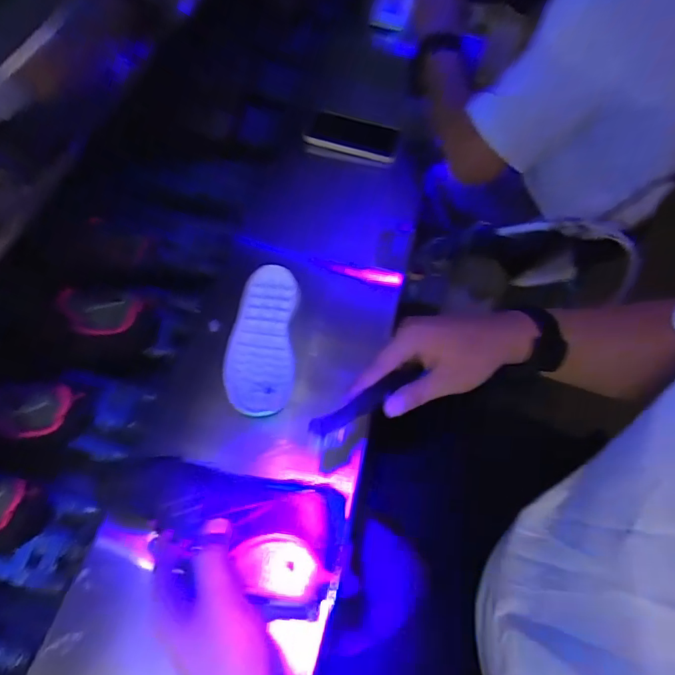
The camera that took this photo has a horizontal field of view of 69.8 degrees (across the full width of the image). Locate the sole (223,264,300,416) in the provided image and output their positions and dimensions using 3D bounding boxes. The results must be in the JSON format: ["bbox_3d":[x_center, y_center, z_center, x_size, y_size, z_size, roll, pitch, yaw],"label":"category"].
[{"bbox_3d":[-0.091,0.000,0.585,0.080,0.019,0.194,2,59,-1],"label":"sole"}]

